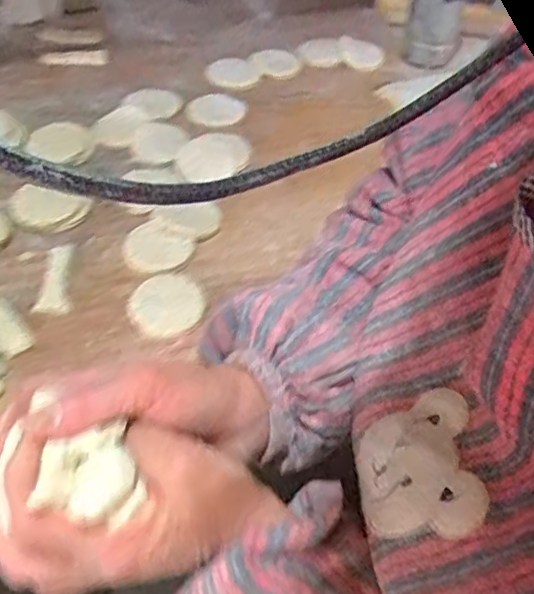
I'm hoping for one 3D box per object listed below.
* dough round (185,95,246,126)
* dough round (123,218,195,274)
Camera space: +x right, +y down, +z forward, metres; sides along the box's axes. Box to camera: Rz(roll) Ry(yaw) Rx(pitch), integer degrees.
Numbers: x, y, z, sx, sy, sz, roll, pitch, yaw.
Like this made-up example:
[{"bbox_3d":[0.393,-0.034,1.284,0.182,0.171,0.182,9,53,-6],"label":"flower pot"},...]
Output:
[{"bbox_3d":[-0.069,-0.254,0.839,0.080,0.013,0.061,-17,53,-15],"label":"dough round"},{"bbox_3d":[-0.122,-0.055,0.669,0.073,0.011,0.062,22,53,17],"label":"dough round"}]

